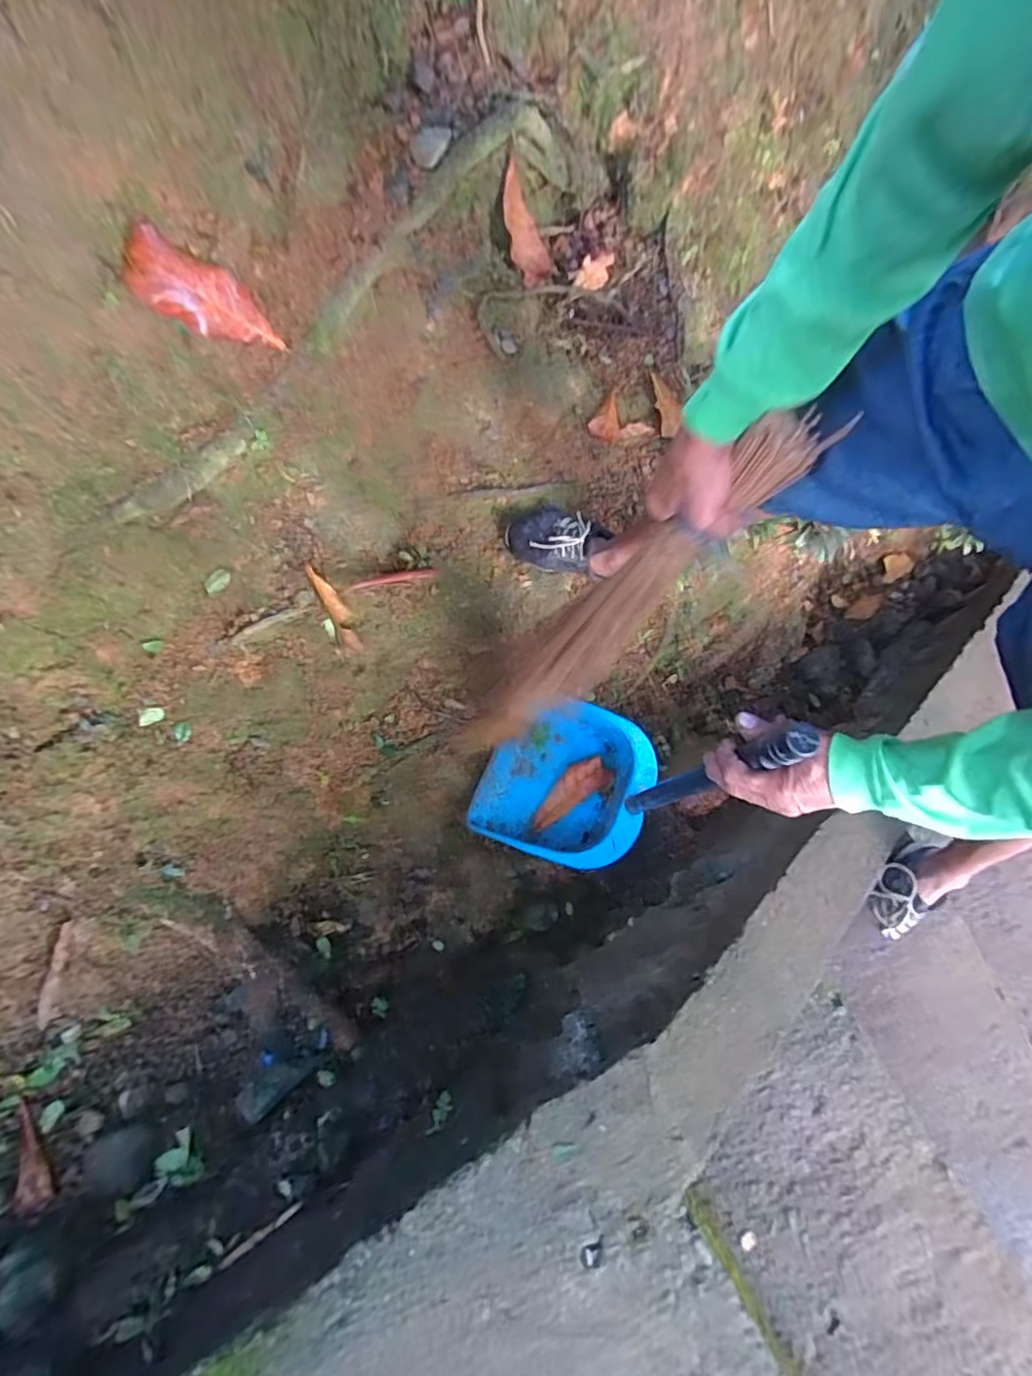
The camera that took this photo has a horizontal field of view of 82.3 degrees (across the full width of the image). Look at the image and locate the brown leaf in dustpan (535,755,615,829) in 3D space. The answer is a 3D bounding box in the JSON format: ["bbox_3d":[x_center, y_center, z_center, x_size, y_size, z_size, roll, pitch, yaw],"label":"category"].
[{"bbox_3d":[0.093,0.184,1.059,0.165,0.019,0.065,-30,83,-8],"label":"brown leaf in dustpan"}]

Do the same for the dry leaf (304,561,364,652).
[{"bbox_3d":[-0.283,-0.124,0.934,0.031,0.025,0.160,-28,117,-6],"label":"dry leaf"}]

